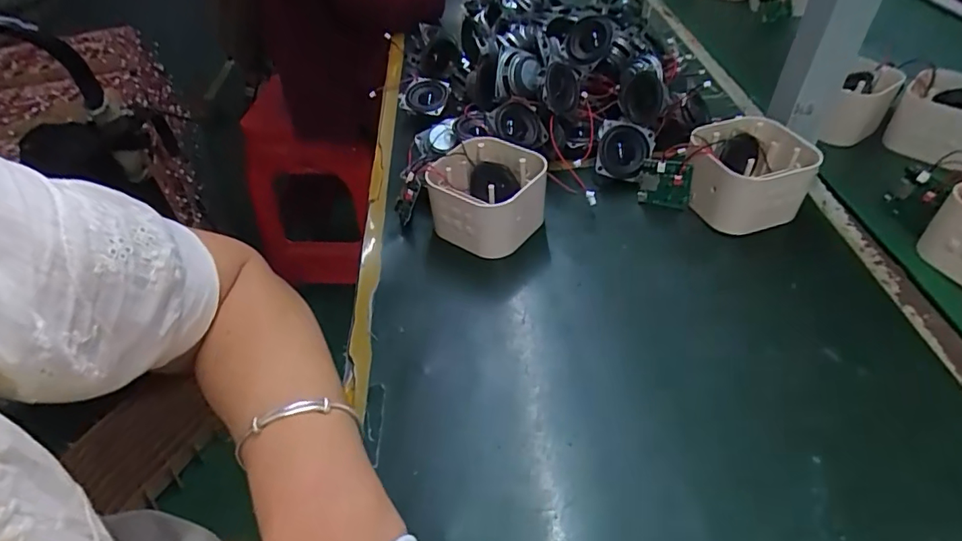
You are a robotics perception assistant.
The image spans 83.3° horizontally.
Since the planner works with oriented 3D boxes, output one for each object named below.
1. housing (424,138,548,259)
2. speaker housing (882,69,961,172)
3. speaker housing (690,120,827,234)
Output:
[{"bbox_3d":[0.005,-0.065,0.477,0.090,0.063,0.082,-2,45,2],"label":"housing"},{"bbox_3d":[0.486,-0.160,0.560,0.087,0.063,0.090,32,55,31],"label":"speaker housing"},{"bbox_3d":[0.232,-0.084,0.473,0.092,0.064,0.083,-17,46,-12],"label":"speaker housing"}]

